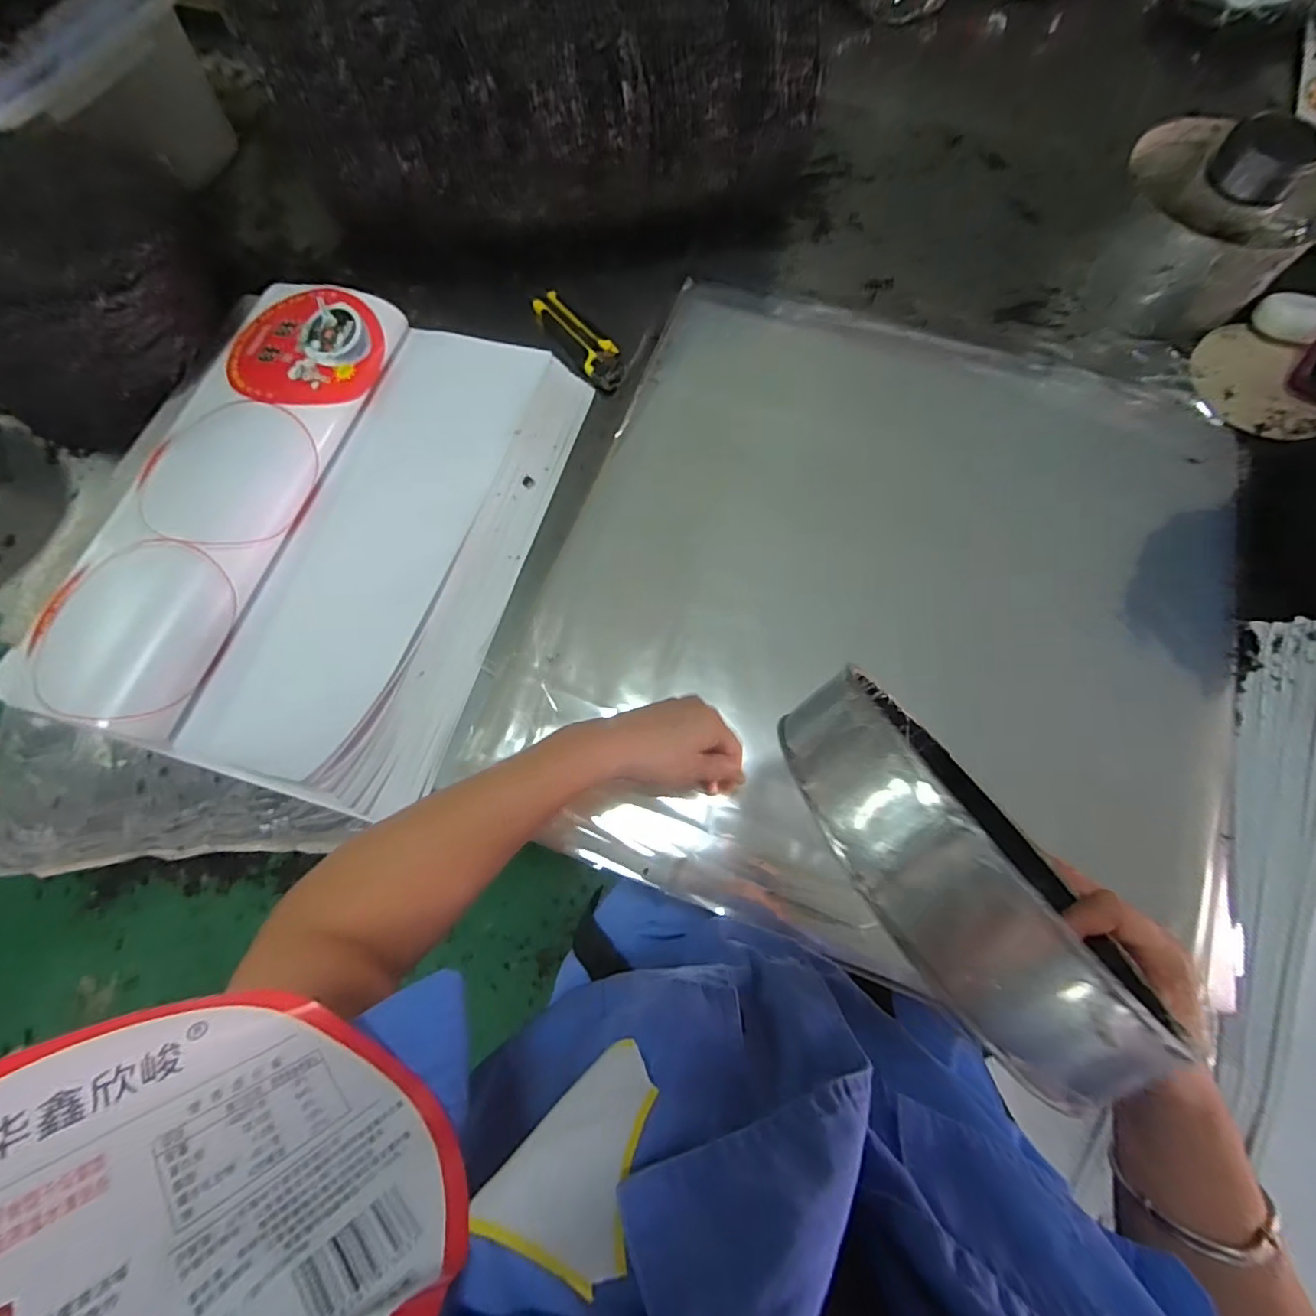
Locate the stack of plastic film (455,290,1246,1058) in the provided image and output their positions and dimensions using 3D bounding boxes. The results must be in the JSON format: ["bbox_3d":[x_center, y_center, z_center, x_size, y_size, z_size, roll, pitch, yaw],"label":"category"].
[{"bbox_3d":[0.205,-0.089,0.497,0.562,0.031,0.633,19,71,7],"label":"stack of plastic film"}]

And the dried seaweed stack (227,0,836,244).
[{"bbox_3d":[-0.091,-0.517,0.516,0.476,0.161,0.132,-8,70,-3],"label":"dried seaweed stack"}]

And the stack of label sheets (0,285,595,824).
[{"bbox_3d":[-0.293,-0.125,0.495,0.353,0.049,0.454,17,73,3],"label":"stack of label sheets"}]

